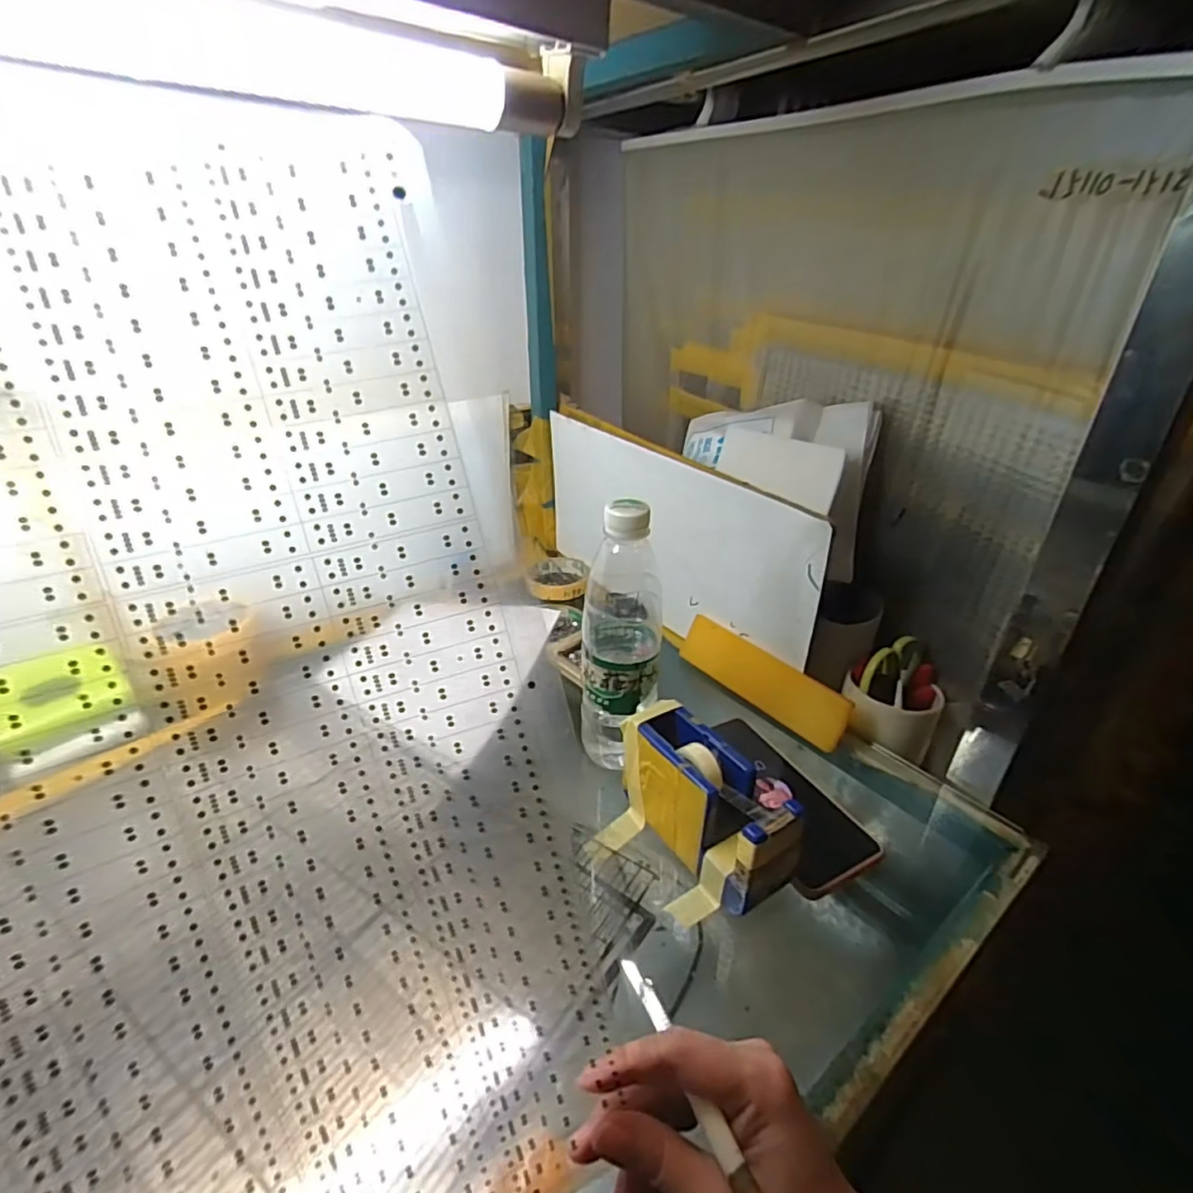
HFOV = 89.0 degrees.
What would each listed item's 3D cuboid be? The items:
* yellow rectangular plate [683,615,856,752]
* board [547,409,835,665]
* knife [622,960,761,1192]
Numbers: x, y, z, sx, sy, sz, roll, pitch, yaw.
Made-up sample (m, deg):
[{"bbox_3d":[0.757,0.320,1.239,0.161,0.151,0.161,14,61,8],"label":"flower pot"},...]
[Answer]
[{"bbox_3d":[0.158,0.079,0.597,0.006,0.051,0.190,18,11,-46],"label":"yellow rectangular plate"},{"bbox_3d":[0.068,-0.070,0.675,0.014,0.175,0.415,-20,34,-32],"label":"board"},{"bbox_3d":[0.049,0.225,0.254,0.009,0.008,0.153,-12,34,-21],"label":"knife"}]

